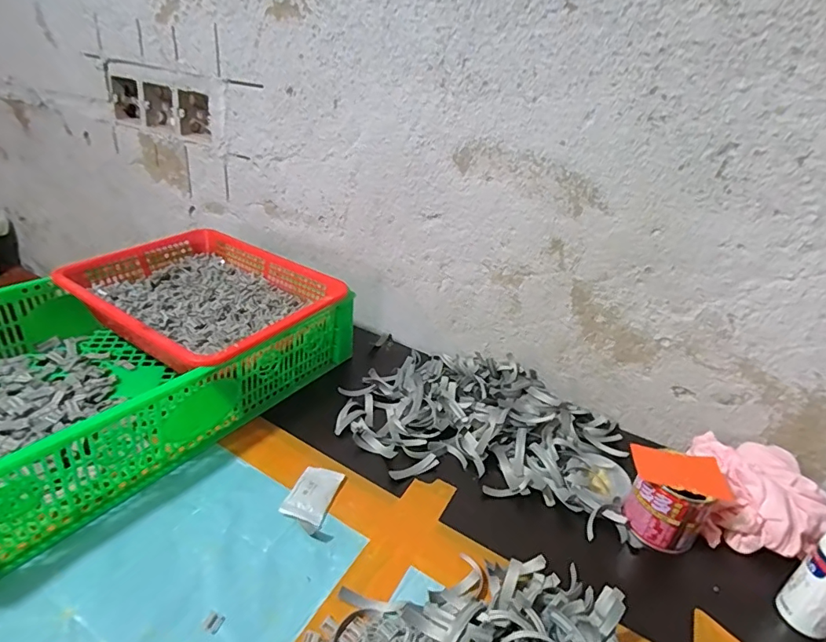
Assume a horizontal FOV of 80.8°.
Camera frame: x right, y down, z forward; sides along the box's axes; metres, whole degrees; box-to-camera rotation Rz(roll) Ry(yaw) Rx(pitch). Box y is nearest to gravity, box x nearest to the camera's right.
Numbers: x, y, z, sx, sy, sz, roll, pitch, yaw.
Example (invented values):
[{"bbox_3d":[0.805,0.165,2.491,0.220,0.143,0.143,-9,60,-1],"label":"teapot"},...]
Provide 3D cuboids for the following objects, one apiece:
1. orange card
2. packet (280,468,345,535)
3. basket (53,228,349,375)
[{"bbox_3d":[0.250,0.140,0.453,0.080,0.007,0.047,9,34,4],"label":"orange card"},{"bbox_3d":[-0.094,0.165,0.462,0.039,0.010,0.070,14,29,13],"label":"packet"},{"bbox_3d":[-0.259,-0.025,0.620,0.293,0.069,0.240,21,31,25],"label":"basket"}]

